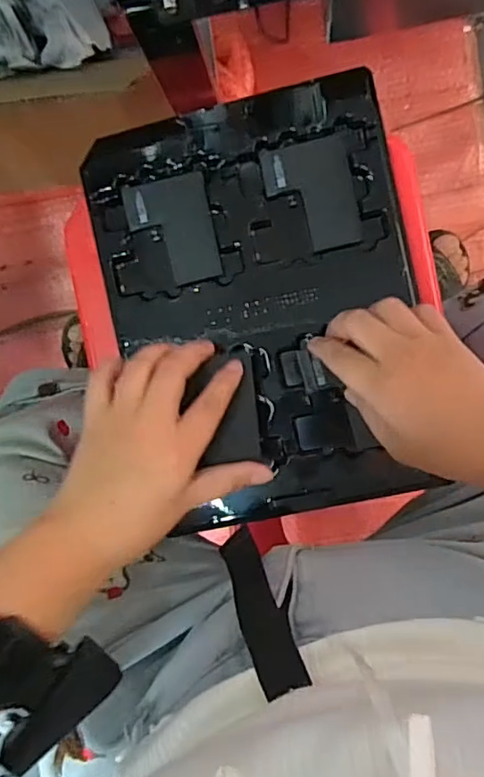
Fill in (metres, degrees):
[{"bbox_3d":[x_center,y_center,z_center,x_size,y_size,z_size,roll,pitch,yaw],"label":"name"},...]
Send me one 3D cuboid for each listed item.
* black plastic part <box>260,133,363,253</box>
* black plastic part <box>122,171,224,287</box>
[{"bbox_3d":[0.049,-0.135,0.404,0.060,0.005,0.076,-12,91,6],"label":"black plastic part"},{"bbox_3d":[-0.050,-0.114,0.417,0.060,0.004,0.076,-12,91,6],"label":"black plastic part"}]

